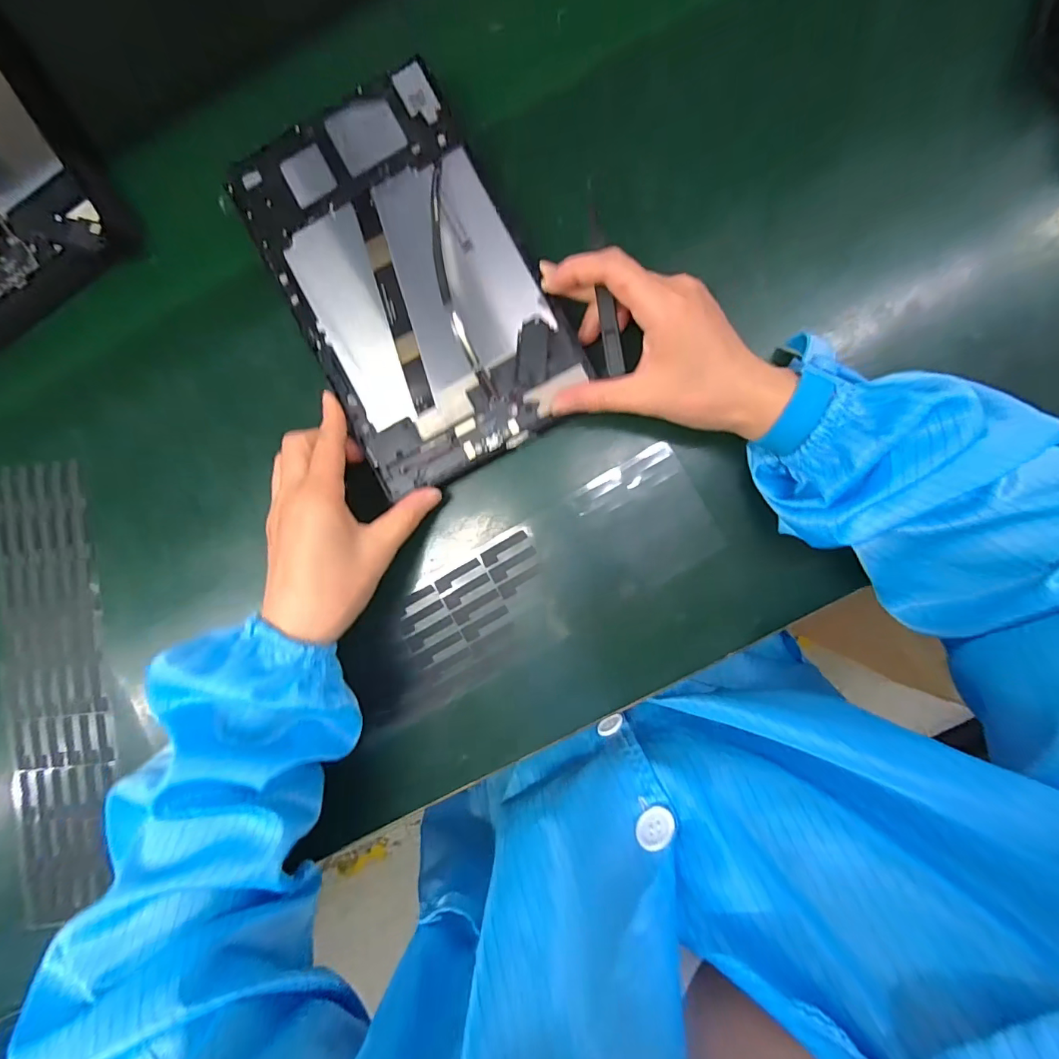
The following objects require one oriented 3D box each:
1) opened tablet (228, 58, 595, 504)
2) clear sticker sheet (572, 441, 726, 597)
[{"bbox_3d":[-0.078,-0.157,0.308,0.145,0.009,0.240,-28,89,4],"label":"opened tablet"},{"bbox_3d":[0.080,-0.006,0.327,0.074,0.004,0.083,-30,92,6],"label":"clear sticker sheet"}]

